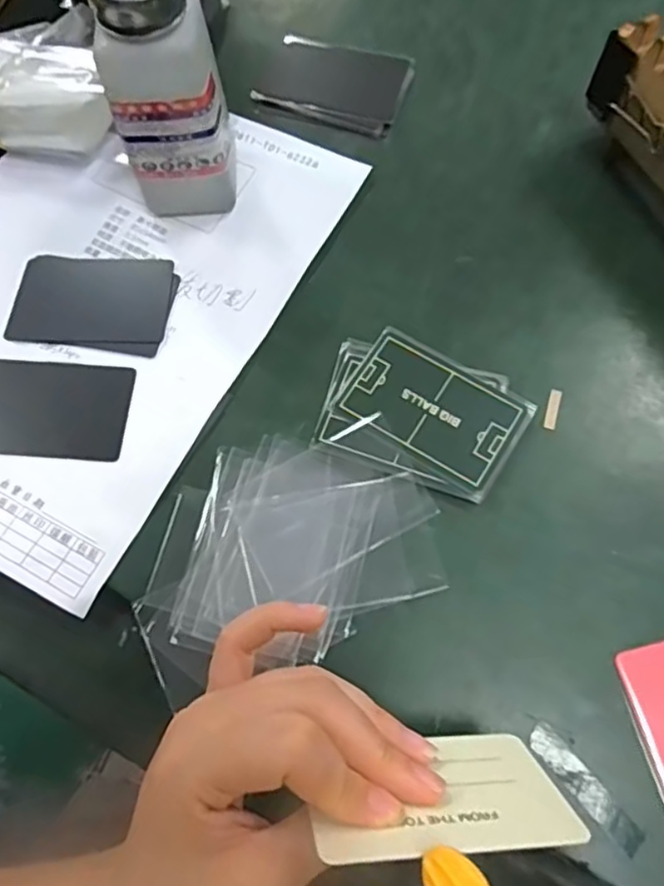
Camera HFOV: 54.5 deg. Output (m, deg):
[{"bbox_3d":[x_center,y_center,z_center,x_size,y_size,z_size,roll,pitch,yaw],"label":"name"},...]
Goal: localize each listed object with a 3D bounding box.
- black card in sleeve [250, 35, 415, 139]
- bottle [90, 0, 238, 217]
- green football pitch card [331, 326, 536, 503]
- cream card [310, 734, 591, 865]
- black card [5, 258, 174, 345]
[{"bbox_3d":[0.002,-0.231,0.414,0.089,0.006,0.063,20,75,8],"label":"black card in sleeve"},{"bbox_3d":[-0.083,-0.188,0.328,0.052,0.136,0.069,-3,70,1],"label":"bottle"},{"bbox_3d":[0.051,-0.017,0.326,0.087,0.004,0.057,32,76,12],"label":"green football pitch card"},{"bbox_3d":[0.035,0.115,0.213,0.083,0.051,0.004,1,99,-11],"label":"cream card"},{"bbox_3d":[-0.135,-0.080,0.363,0.086,0.004,0.053,2,70,3],"label":"black card"}]

